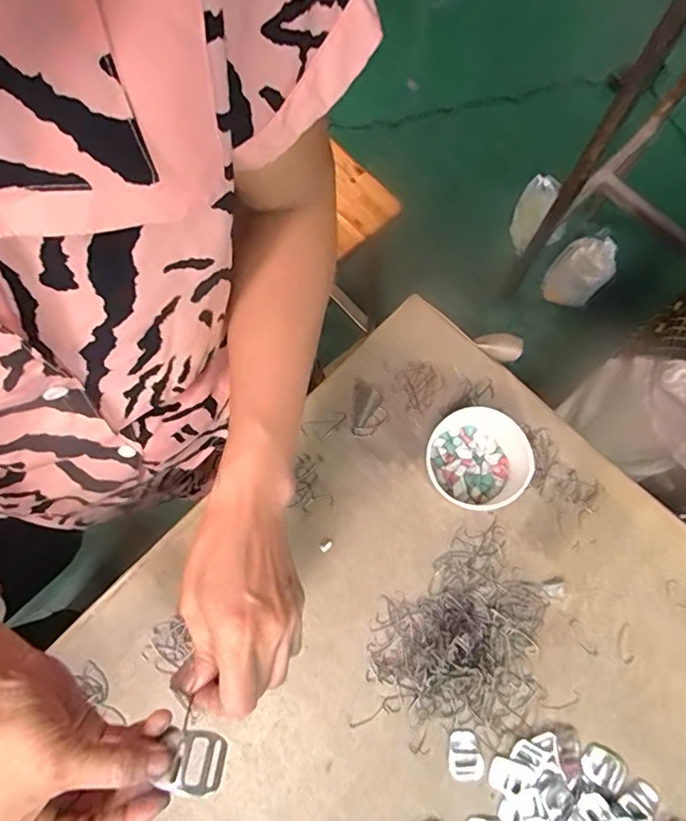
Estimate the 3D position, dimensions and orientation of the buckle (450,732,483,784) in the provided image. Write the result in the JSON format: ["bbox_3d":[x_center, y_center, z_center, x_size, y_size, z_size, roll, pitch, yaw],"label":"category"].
[{"bbox_3d":[0.112,0.318,0.479,0.029,0.004,0.041,-5,75,-1],"label":"buckle"}]

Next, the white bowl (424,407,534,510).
[{"bbox_3d":[0.129,0.049,0.517,0.093,0.072,0.085,0,75,0],"label":"white bowl"}]

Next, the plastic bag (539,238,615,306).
[{"bbox_3d":[0.613,-0.356,1.360,0.135,0.203,0.094,30,77,8],"label":"plastic bag"}]

